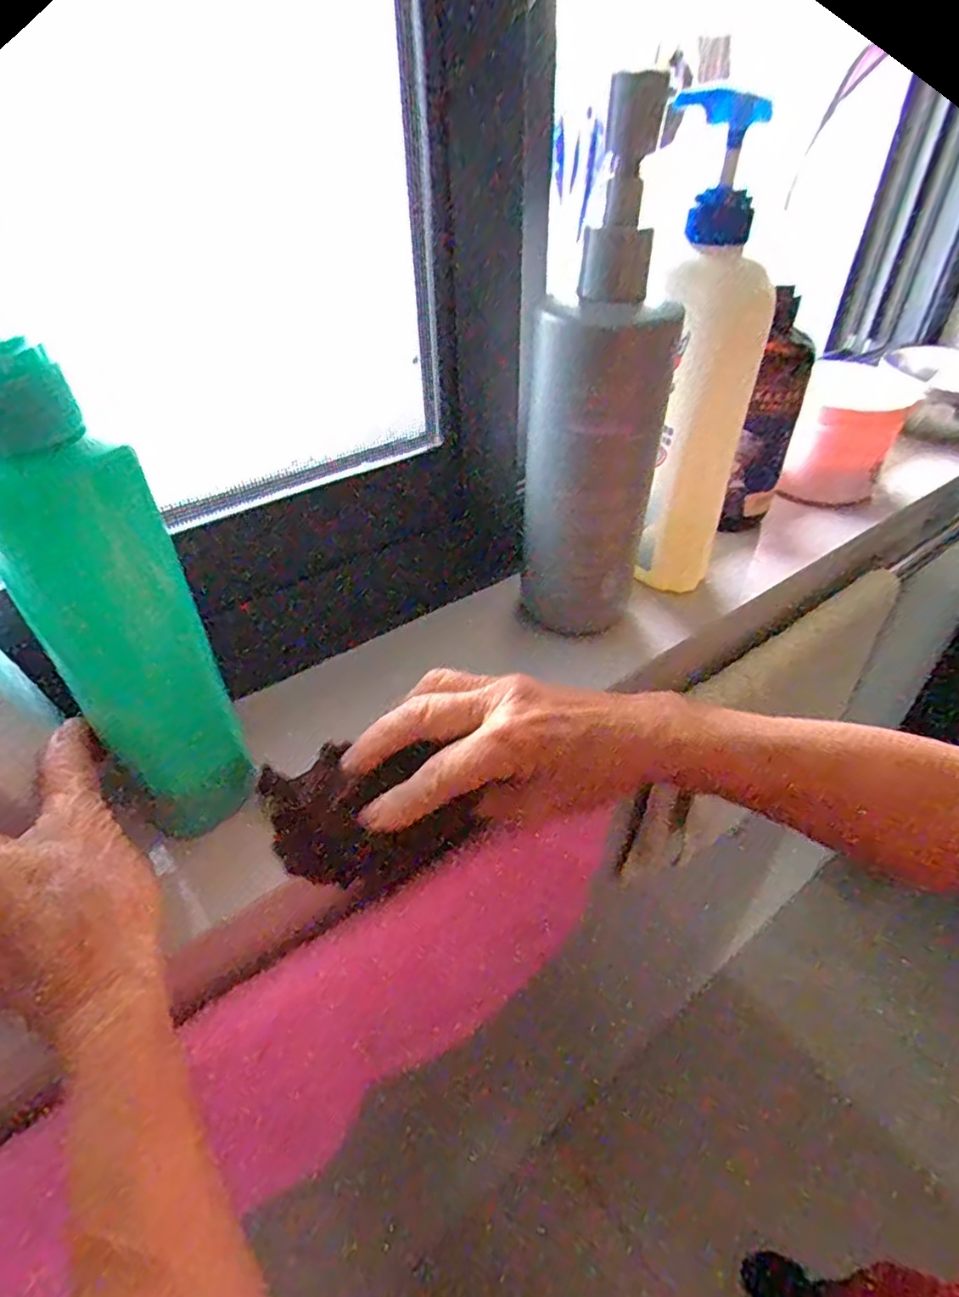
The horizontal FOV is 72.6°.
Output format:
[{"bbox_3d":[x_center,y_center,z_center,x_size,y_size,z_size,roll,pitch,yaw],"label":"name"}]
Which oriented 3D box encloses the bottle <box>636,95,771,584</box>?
[{"bbox_3d":[0.138,-0.168,0.401,0.068,0.261,0.086,11,43,14],"label":"bottle"}]

